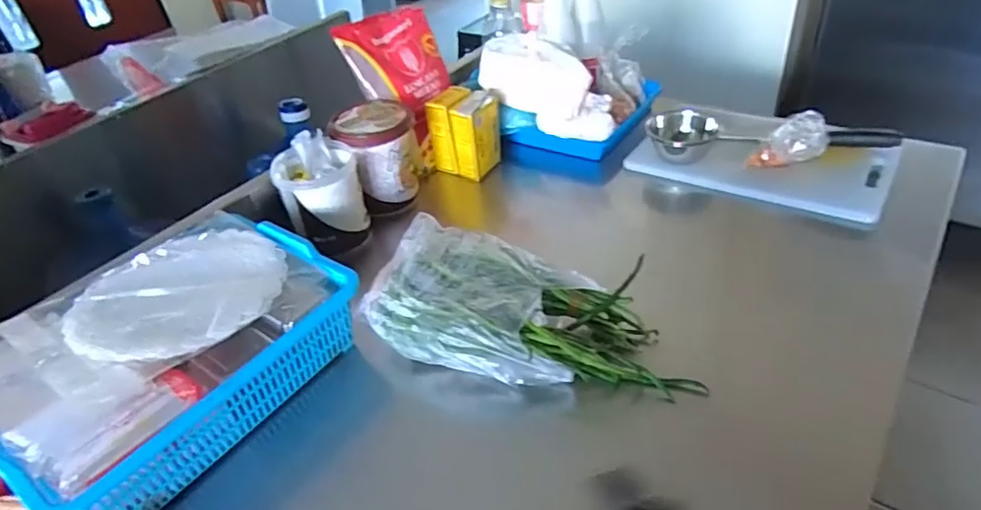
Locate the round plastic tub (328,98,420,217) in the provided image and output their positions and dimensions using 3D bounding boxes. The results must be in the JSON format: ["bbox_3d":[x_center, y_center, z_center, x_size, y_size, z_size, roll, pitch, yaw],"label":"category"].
[{"bbox_3d":[-0.167,-0.152,0.898,0.123,0.138,0.106,-34,46,-29],"label":"round plastic tub"}]

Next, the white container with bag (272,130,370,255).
[{"bbox_3d":[-0.231,-0.082,0.816,0.102,0.146,0.107,-20,41,-14],"label":"white container with bag"}]

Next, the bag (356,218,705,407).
[{"bbox_3d":[0.037,0.060,0.645,0.331,0.084,0.161,8,42,18],"label":"bag"}]

